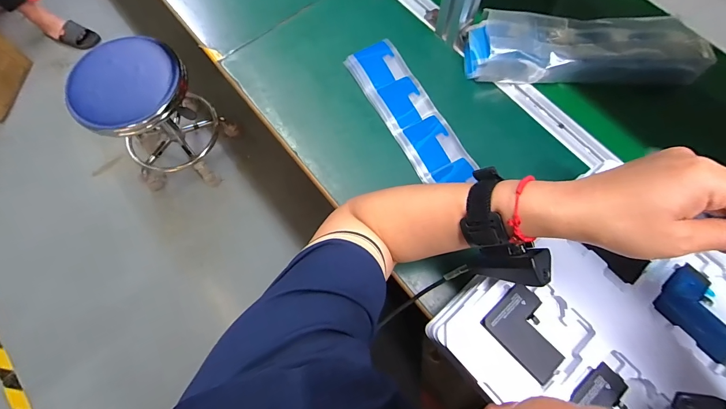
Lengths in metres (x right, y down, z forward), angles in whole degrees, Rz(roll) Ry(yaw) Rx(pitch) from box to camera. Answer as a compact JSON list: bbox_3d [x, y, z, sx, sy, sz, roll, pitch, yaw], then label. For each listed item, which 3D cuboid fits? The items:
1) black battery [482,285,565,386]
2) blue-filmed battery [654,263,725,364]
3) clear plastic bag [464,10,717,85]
[{"bbox_3d":[0.163,0.123,0.336,0.058,0.007,0.075,-41,75,-13],"label":"black battery"},{"bbox_3d":[0.328,0.103,0.337,0.060,0.007,0.075,-41,75,-13],"label":"blue-filmed battery"},{"bbox_3d":[0.314,-0.223,0.502,0.318,0.050,0.096,4,70,2],"label":"clear plastic bag"}]

